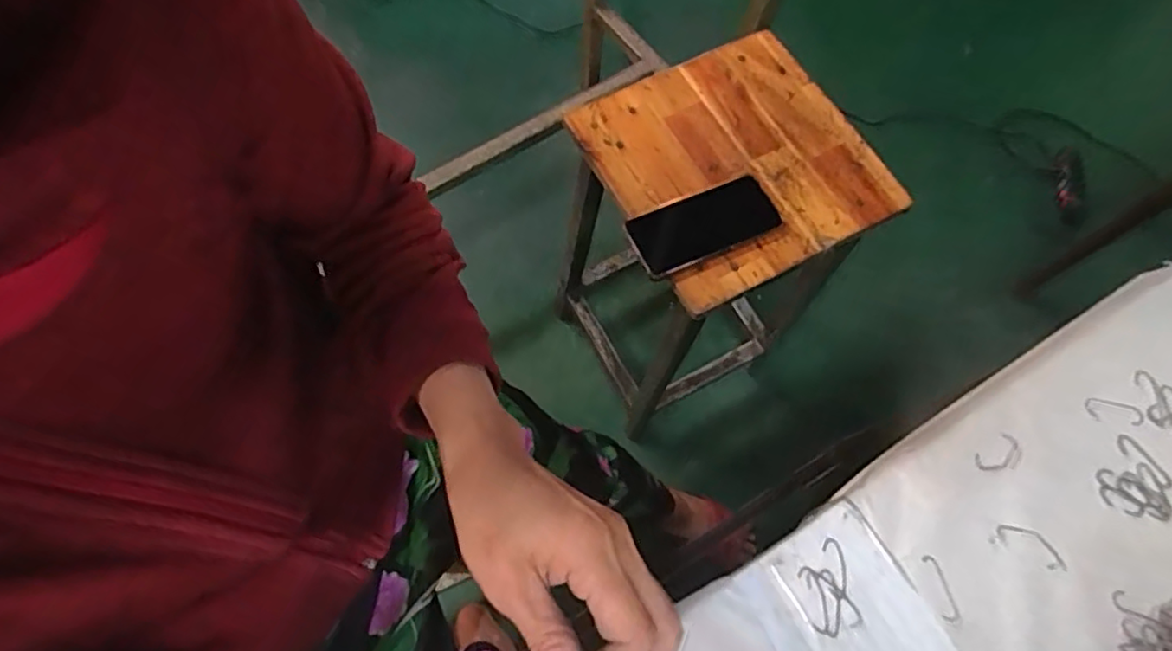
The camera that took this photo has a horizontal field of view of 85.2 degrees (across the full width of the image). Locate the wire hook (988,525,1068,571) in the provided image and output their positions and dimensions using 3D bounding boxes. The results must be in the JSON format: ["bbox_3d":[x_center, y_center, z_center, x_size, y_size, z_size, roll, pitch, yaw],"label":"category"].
[{"bbox_3d":[0.300,0.148,0.430,0.051,0.004,0.020,24,70,7],"label":"wire hook"}]

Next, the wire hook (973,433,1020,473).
[{"bbox_3d":[0.295,0.094,0.455,0.036,0.004,0.023,-33,74,-14],"label":"wire hook"}]

